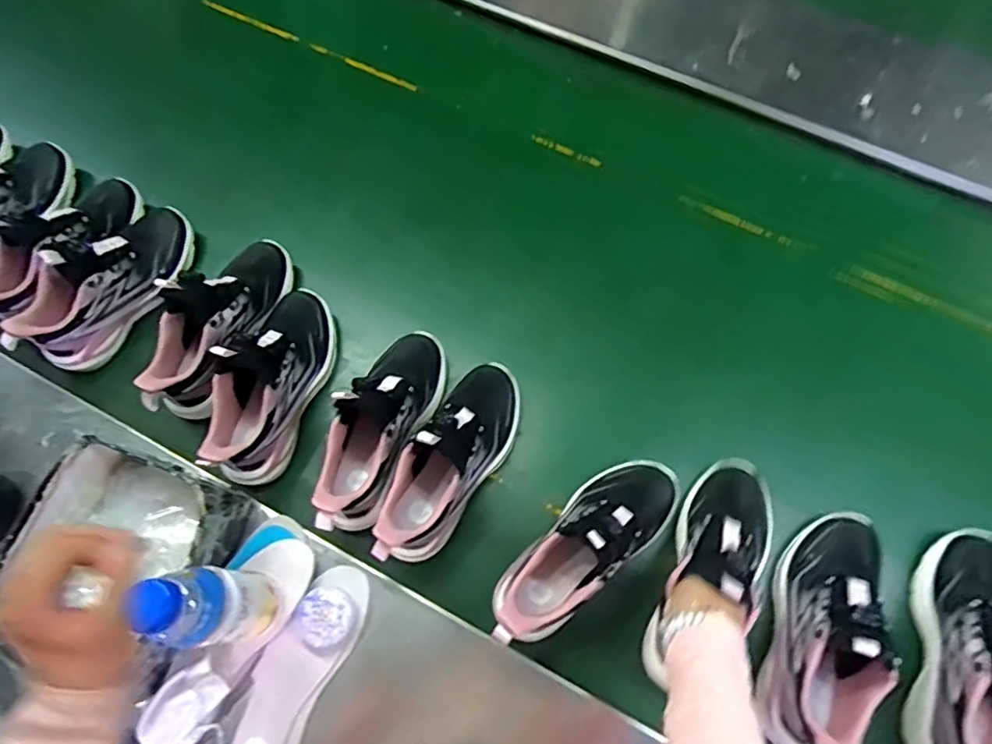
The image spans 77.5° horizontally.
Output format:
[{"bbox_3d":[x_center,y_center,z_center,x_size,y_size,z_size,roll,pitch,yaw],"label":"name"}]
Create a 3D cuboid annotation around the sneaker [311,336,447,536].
[{"bbox_3d":[-0.132,0.059,0.718,0.089,0.146,0.246,19,60,9],"label":"sneaker"}]

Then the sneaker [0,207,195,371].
[{"bbox_3d":[-0.505,-0.125,0.786,0.103,0.124,0.253,31,75,12],"label":"sneaker"}]

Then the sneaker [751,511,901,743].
[{"bbox_3d":[0.342,0.259,0.623,0.098,0.102,0.255,21,73,9],"label":"sneaker"}]

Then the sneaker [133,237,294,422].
[{"bbox_3d":[-0.341,-0.070,0.747,0.087,0.143,0.254,16,72,8],"label":"sneaker"}]

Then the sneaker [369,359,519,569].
[{"bbox_3d":[-0.050,0.095,0.694,0.087,0.116,0.253,29,74,12],"label":"sneaker"}]

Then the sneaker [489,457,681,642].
[{"bbox_3d":[0.097,0.182,0.653,0.252,0.133,0.091,-39,74,-11],"label":"sneaker"}]

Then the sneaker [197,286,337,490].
[{"bbox_3d":[-0.272,0.000,0.728,0.089,0.126,0.246,17,72,8],"label":"sneaker"}]

